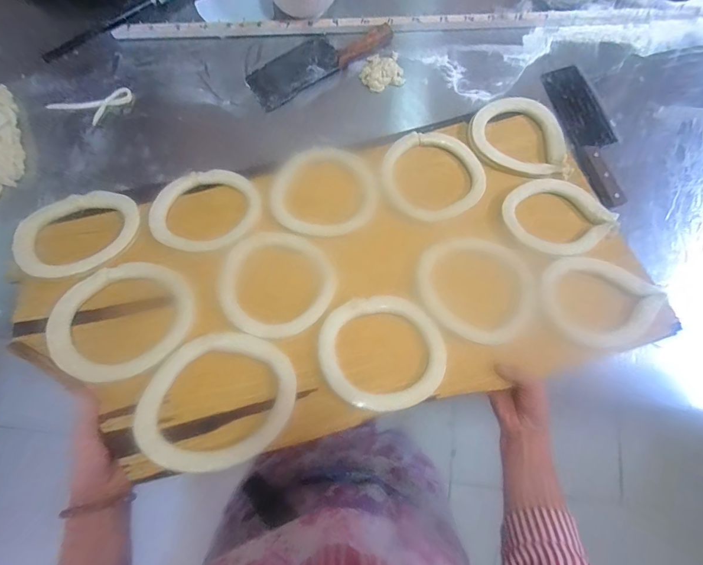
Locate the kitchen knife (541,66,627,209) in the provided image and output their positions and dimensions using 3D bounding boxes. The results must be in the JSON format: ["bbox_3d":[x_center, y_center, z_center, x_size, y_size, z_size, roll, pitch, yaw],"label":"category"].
[{"bbox_3d":[0.424,-0.267,0.620,0.077,0.015,0.281,-10,80,-4],"label":"kitchen knife"}]

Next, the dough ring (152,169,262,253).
[{"bbox_3d":[-0.228,-0.114,0.549,0.145,0.029,0.157,38,80,5],"label":"dough ring"}]

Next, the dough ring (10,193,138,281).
[{"bbox_3d":[-0.401,-0.077,0.511,0.162,0.017,0.154,2,56,-3],"label":"dough ring"}]

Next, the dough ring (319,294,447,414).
[{"bbox_3d":[0.042,0.090,0.460,0.161,0.024,0.148,0,79,-2],"label":"dough ring"}]

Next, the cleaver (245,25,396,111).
[{"bbox_3d":[-0.057,-0.419,0.644,0.278,0.017,0.082,-30,82,-7],"label":"cleaver"}]

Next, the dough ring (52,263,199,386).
[{"bbox_3d":[-0.290,0.042,0.450,0.163,0.011,0.169,2,58,-3],"label":"dough ring"}]

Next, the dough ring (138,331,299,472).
[{"bbox_3d":[-0.153,0.136,0.409,0.162,0.011,0.158,3,62,-5],"label":"dough ring"}]

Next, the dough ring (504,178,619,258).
[{"bbox_3d":[0.324,-0.102,0.555,0.155,0.028,0.136,43,81,6],"label":"dough ring"}]

